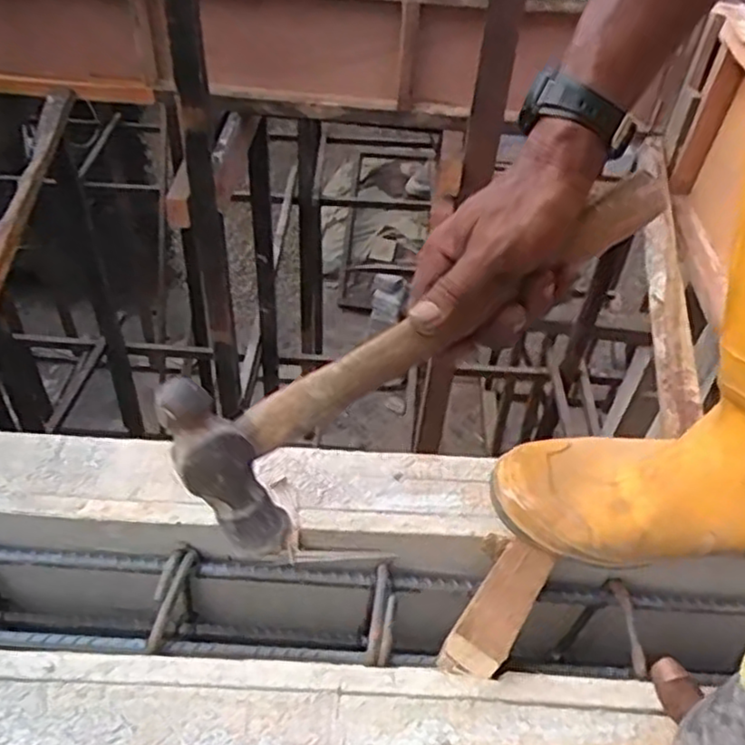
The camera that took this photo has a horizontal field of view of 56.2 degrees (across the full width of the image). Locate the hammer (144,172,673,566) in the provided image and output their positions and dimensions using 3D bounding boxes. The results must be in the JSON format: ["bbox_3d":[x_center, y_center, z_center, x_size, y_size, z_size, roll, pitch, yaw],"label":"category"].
[{"bbox_3d":[0.037,-0.027,0.405,0.324,0.103,0.028,-34,20,-11],"label":"hammer"}]

